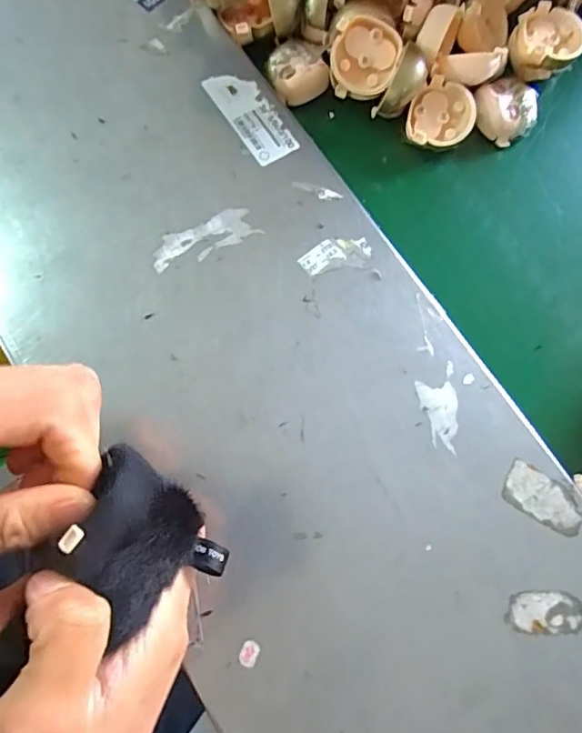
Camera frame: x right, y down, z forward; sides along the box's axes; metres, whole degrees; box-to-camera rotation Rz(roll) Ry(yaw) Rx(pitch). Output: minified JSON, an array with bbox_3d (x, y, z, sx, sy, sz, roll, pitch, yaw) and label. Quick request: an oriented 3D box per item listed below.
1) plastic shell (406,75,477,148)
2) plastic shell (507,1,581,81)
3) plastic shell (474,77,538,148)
[{"bbox_3d":[0.109,-0.181,0.385,0.043,0.025,0.048,31,78,6],"label":"plastic shell"},{"bbox_3d":[0.191,-0.241,0.389,0.050,0.025,0.047,22,77,4],"label":"plastic shell"},{"bbox_3d":[0.160,-0.193,0.394,0.048,0.023,0.047,1,83,-10],"label":"plastic shell"}]

